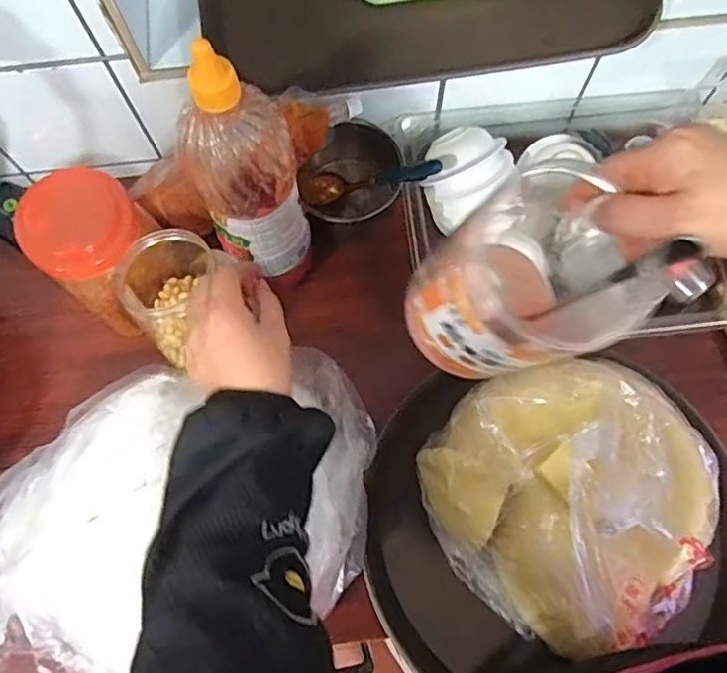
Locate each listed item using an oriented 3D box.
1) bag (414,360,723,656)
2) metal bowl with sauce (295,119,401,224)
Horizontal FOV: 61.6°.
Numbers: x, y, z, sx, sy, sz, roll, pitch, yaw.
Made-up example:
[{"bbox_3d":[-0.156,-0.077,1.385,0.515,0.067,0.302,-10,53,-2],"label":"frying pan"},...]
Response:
[{"bbox_3d":[0.170,0.128,0.480,0.210,0.142,0.213,-22,80,-4],"label":"bag"},{"bbox_3d":[-0.014,-0.164,0.645,0.097,0.074,0.093,0,79,0],"label":"metal bowl with sauce"}]

